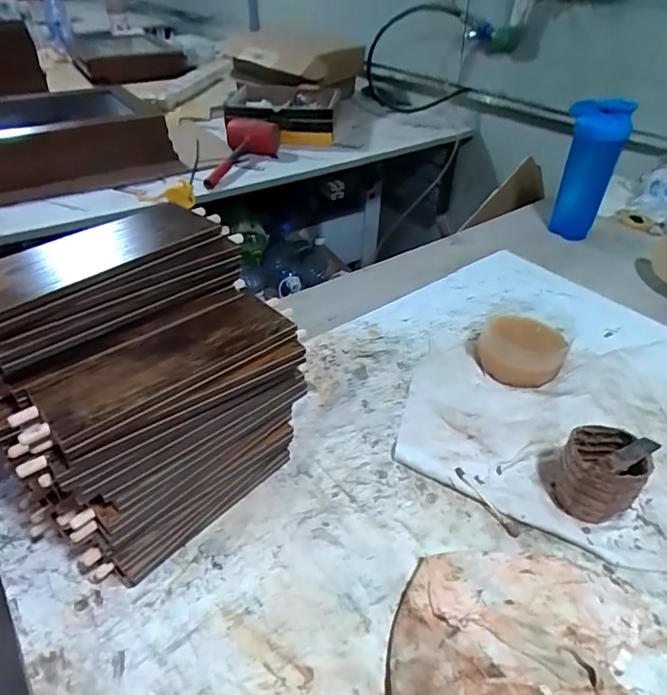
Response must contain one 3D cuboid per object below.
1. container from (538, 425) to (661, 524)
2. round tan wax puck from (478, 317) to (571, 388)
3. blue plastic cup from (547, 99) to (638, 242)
[{"bbox_3d":[0.245,0.115,0.473,0.076,0.079,0.068,22,43,21],"label":"container"},{"bbox_3d":[0.231,0.003,0.614,0.095,0.055,0.089,16,41,16],"label":"round tan wax puck"},{"bbox_3d":[0.453,-0.319,0.906,0.098,0.241,0.091,16,41,16],"label":"blue plastic cup"}]

